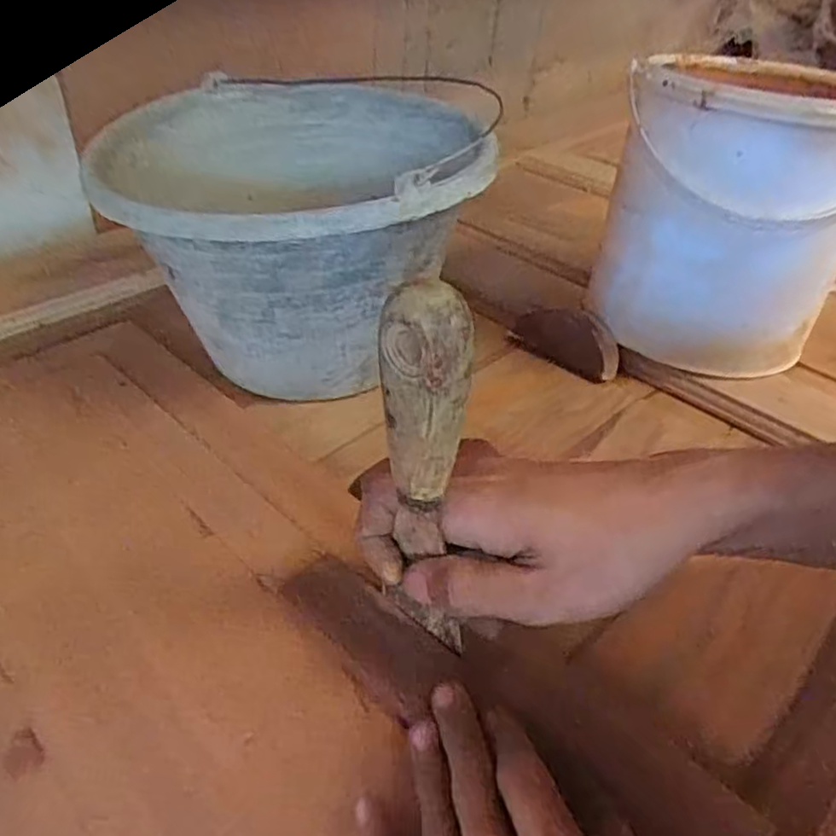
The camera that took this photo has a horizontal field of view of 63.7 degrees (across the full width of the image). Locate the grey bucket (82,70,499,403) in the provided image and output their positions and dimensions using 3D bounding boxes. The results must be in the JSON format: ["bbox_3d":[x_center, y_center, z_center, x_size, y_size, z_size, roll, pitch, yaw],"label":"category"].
[{"bbox_3d":[-0.077,-0.124,0.479,0.245,0.159,0.238,2,39,-2],"label":"grey bucket"}]

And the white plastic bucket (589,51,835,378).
[{"bbox_3d":[0.235,-0.153,0.513,0.169,0.195,0.174,17,40,16],"label":"white plastic bucket"}]

